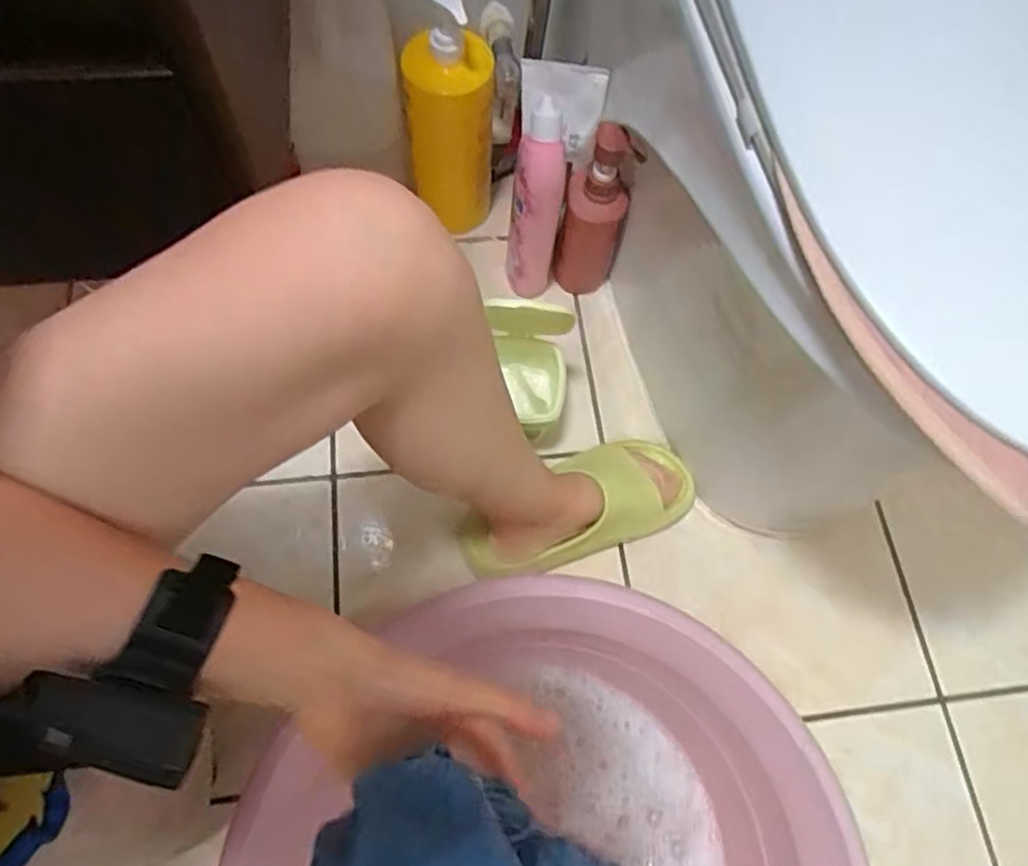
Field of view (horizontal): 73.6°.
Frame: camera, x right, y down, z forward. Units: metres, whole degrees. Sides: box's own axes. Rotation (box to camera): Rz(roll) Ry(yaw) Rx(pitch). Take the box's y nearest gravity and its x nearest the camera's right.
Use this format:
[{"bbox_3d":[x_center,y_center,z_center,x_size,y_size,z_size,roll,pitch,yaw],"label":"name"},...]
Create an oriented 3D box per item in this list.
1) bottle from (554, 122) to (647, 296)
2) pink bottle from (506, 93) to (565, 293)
[{"bbox_3d":[0.094,-0.262,0.786,0.070,0.230,0.081,11,68,2],"label":"bottle"},{"bbox_3d":[0.024,-0.239,0.748,0.053,0.243,0.048,10,68,1],"label":"pink bottle"}]

